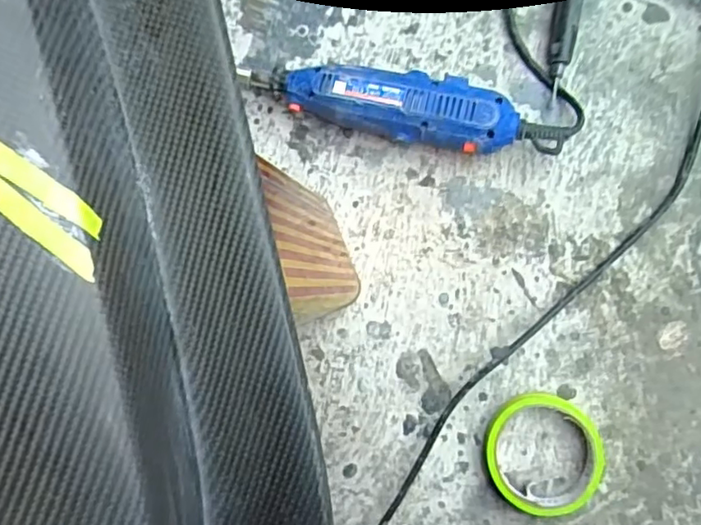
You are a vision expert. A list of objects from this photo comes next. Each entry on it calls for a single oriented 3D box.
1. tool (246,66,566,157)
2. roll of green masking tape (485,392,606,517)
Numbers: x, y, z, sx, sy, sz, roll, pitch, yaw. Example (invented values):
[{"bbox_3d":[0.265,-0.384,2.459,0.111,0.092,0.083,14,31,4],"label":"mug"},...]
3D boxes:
[{"bbox_3d":[0.047,-0.126,0.490,0.256,0.049,0.058,12,90,9],"label":"tool"},{"bbox_3d":[0.154,0.153,0.472,0.086,0.024,0.094,0,88,9],"label":"roll of green masking tape"}]

